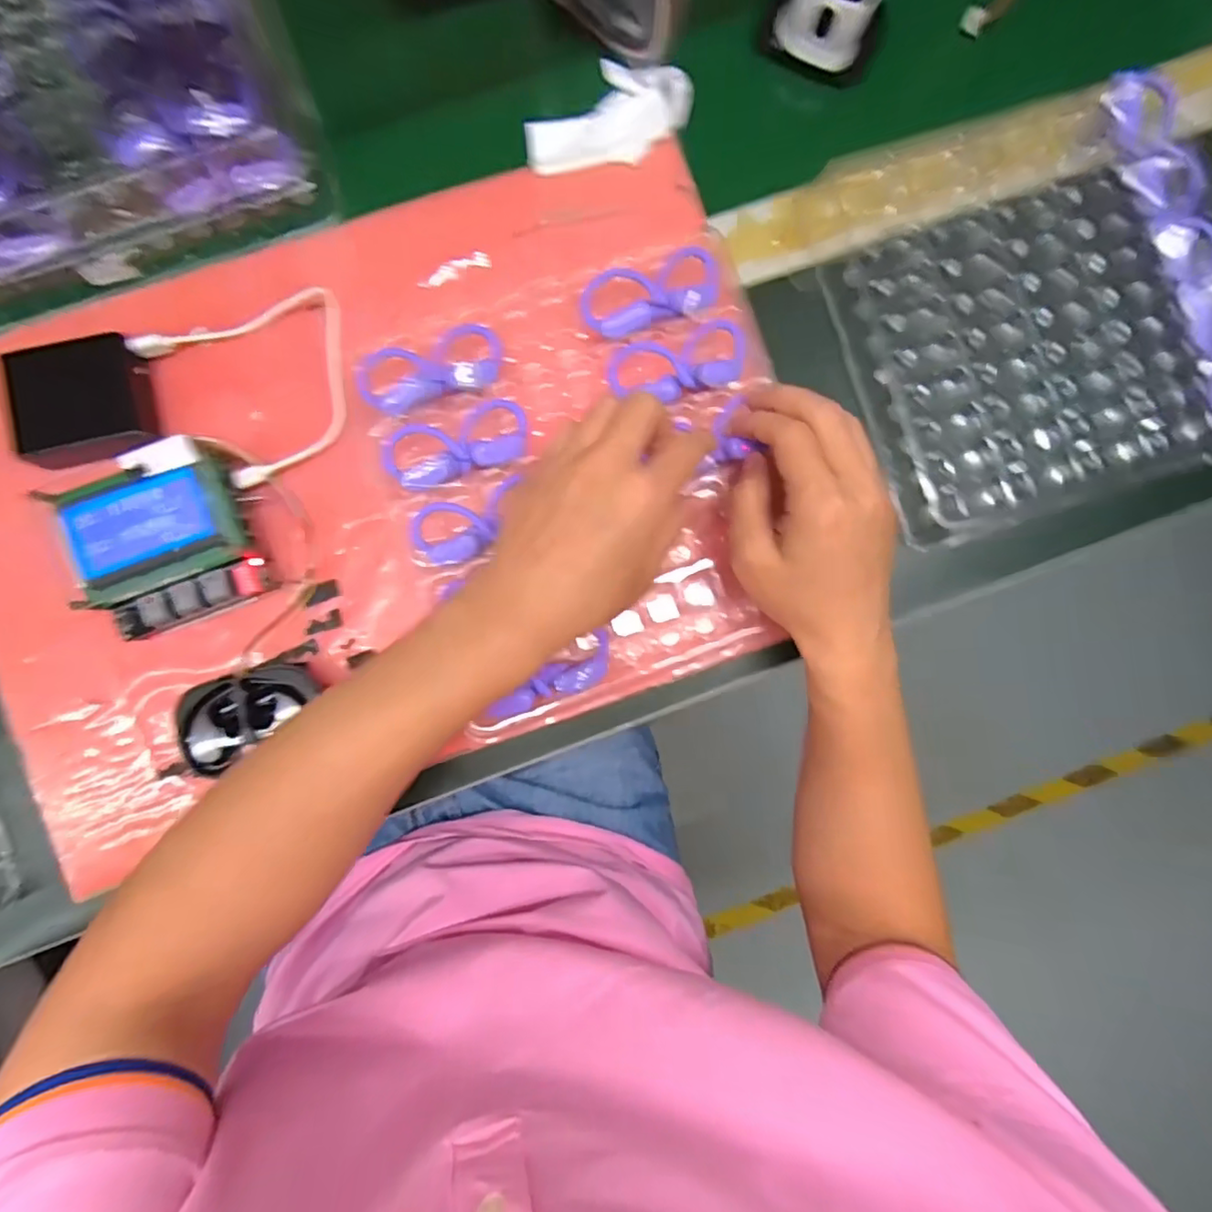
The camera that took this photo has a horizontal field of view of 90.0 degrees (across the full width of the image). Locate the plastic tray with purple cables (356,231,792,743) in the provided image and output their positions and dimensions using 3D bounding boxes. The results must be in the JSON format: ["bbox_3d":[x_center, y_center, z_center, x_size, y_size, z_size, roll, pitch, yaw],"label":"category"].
[{"bbox_3d":[-0.007,-0.074,0.375,0.237,0.042,0.258,-19,95,-3],"label":"plastic tray with purple cables"}]

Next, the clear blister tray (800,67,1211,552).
[{"bbox_3d":[0.305,-0.197,0.401,0.297,0.038,0.252,-17,91,-3],"label":"clear blister tray"}]

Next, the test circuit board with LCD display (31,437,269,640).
[{"bbox_3d":[-0.262,-0.037,0.361,0.096,0.046,0.093,-18,89,-1],"label":"test circuit board with LCD display"}]

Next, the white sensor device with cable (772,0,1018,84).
[{"bbox_3d":[0.192,-0.394,0.392,0.158,0.068,0.043,-9,89,0],"label":"white sensor device with cable"}]

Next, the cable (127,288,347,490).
[{"bbox_3d":[-0.210,-0.150,0.371,0.115,0.030,0.114,0,93,-4],"label":"cable"}]

